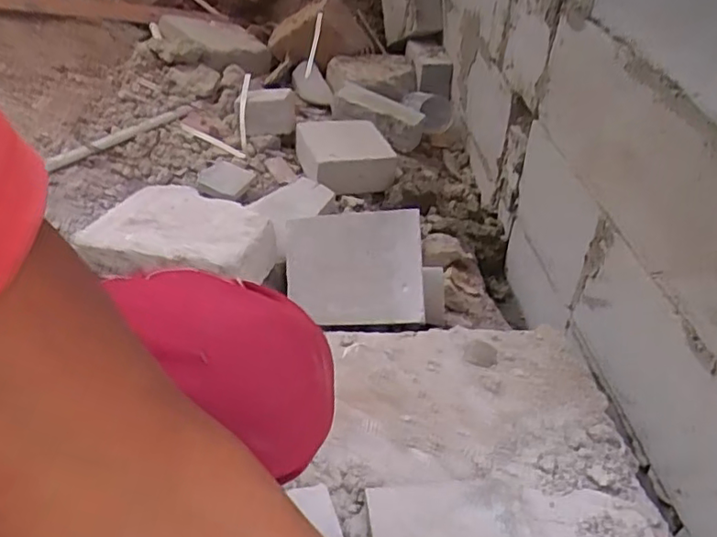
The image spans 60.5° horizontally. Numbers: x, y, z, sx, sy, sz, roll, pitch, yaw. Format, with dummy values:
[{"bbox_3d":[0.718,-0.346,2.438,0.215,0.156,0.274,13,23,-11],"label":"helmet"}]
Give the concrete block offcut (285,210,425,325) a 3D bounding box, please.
[{"bbox_3d":[-0.006,0.001,0.849,0.183,0.152,0.042,-2,0,3],"label":"concrete block offcut"}]

